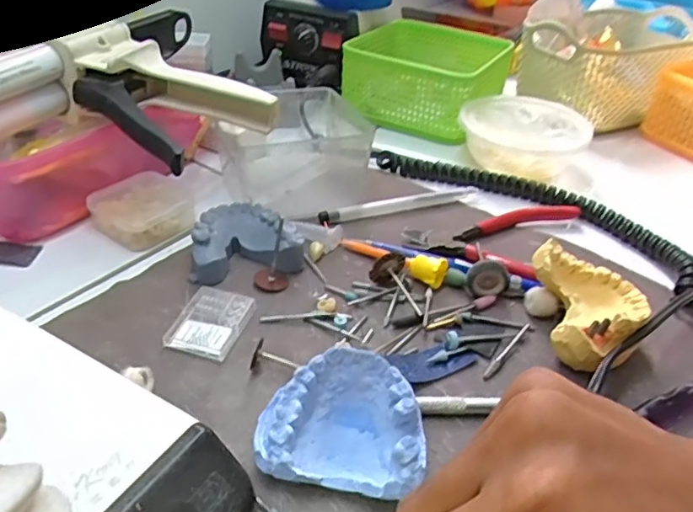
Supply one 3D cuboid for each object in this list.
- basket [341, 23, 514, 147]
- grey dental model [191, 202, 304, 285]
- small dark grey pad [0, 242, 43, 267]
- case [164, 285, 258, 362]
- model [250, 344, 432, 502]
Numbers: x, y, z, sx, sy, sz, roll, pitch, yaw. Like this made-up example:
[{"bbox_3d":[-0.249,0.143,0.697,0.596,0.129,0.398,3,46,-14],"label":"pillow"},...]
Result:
[{"bbox_3d":[0.078,-0.173,0.577,0.128,0.059,0.134,21,40,22],"label":"basket"},{"bbox_3d":[-0.063,-0.010,0.371,0.065,0.023,0.052,-6,37,-12],"label":"grey dental model"},{"bbox_3d":[-0.209,-0.003,0.369,0.033,0.004,0.021,3,36,-1],"label":"small dark grey pad"},{"bbox_3d":[-0.074,0.036,0.323,0.035,0.006,0.045,12,37,11],"label":"case"},{"bbox_3d":[-0.001,0.072,0.254,0.069,0.037,0.050,9,37,7],"label":"model"}]

